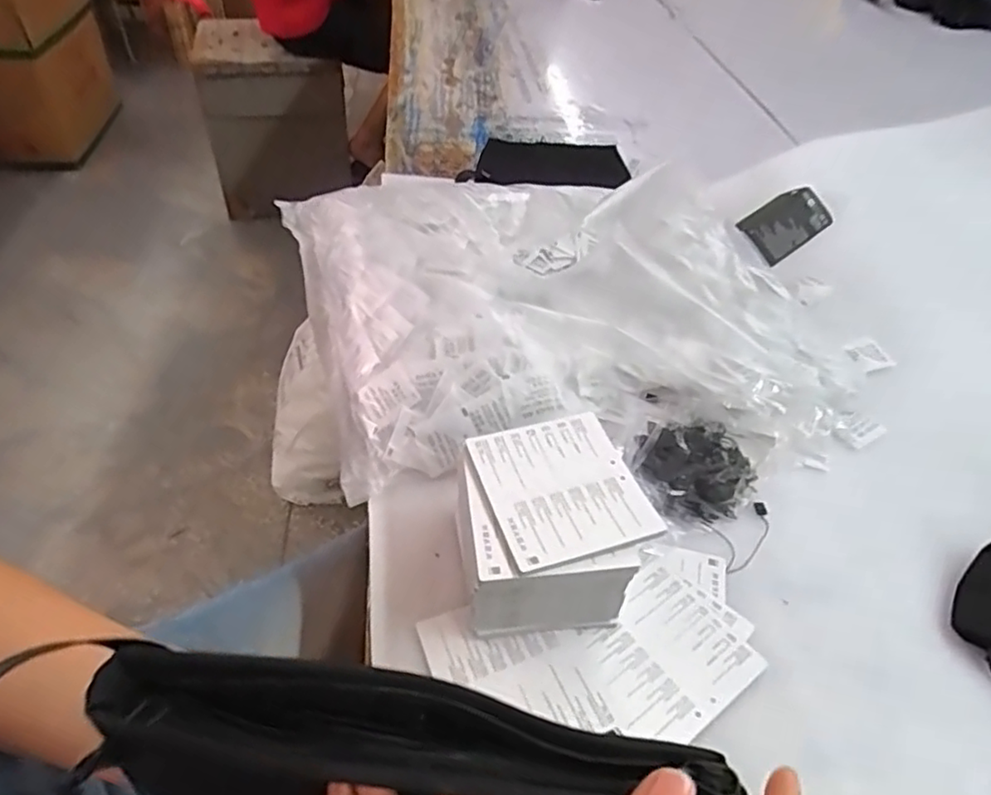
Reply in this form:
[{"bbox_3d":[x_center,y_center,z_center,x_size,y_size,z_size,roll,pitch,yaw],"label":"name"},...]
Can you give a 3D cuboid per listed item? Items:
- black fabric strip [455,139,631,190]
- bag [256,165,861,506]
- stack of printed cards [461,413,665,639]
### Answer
[{"bbox_3d":[0.061,-0.277,0.777,0.186,0.018,0.150,5,36,6],"label":"black fabric strip"},{"bbox_3d":[0.061,-0.091,0.591,0.502,0.075,0.374,-2,45,-7],"label":"bag"},{"bbox_3d":[0.028,0.084,0.409,0.109,0.072,0.110,-10,46,-14],"label":"stack of printed cards"}]

